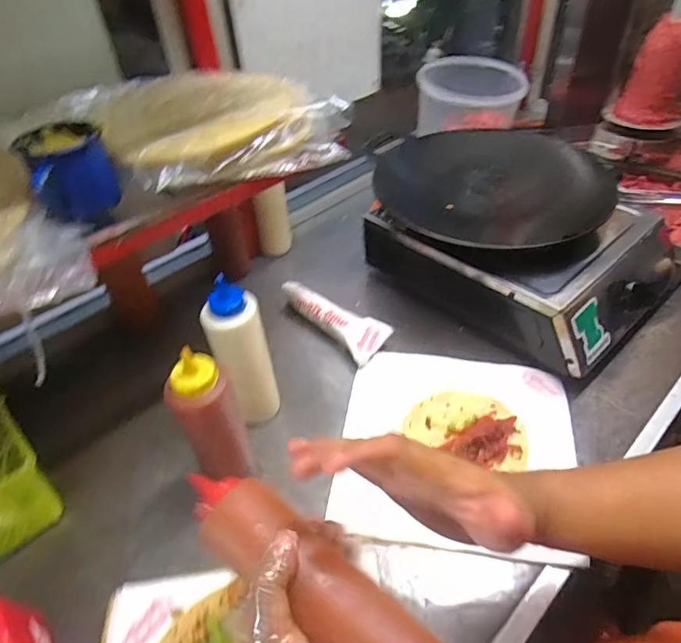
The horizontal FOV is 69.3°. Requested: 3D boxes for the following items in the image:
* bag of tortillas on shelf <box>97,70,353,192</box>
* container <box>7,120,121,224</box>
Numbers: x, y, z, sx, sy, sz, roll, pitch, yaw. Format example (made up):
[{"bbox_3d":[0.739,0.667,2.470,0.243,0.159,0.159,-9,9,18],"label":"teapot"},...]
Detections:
[{"bbox_3d":[-0.131,-0.226,0.548,0.250,0.047,0.238,-19,44,-19],"label":"bag of tortillas on shelf"},{"bbox_3d":[-0.245,-0.133,0.459,0.075,0.073,0.084,-22,45,-21],"label":"container"}]

